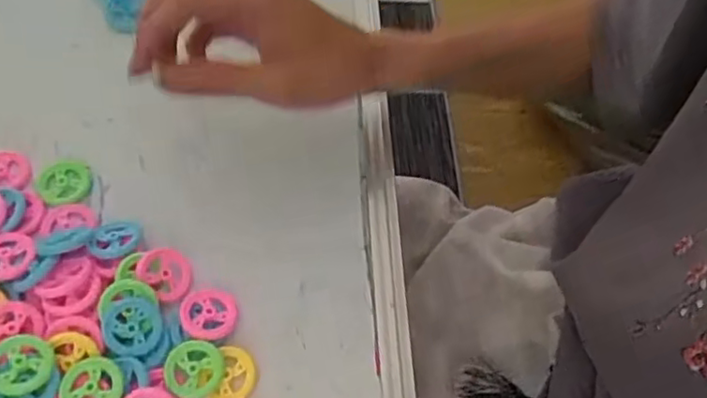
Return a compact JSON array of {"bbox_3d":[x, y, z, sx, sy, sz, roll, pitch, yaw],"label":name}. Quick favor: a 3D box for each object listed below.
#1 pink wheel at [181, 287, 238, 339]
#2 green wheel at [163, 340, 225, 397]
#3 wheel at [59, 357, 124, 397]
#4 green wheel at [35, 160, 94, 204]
[{"bbox_3d":[-0.077,0.060,0.339,0.028,0.009,0.030,2,61,-4],"label":"pink wheel"},{"bbox_3d":[-0.081,0.087,0.325,0.029,0.009,0.029,2,61,-4],"label":"green wheel"},{"bbox_3d":[-0.127,0.091,0.310,0.028,0.005,0.030,2,61,-4],"label":"wheel"},{"bbox_3d":[-0.171,-0.009,0.378,0.031,0.004,0.030,2,61,-4],"label":"green wheel"}]

